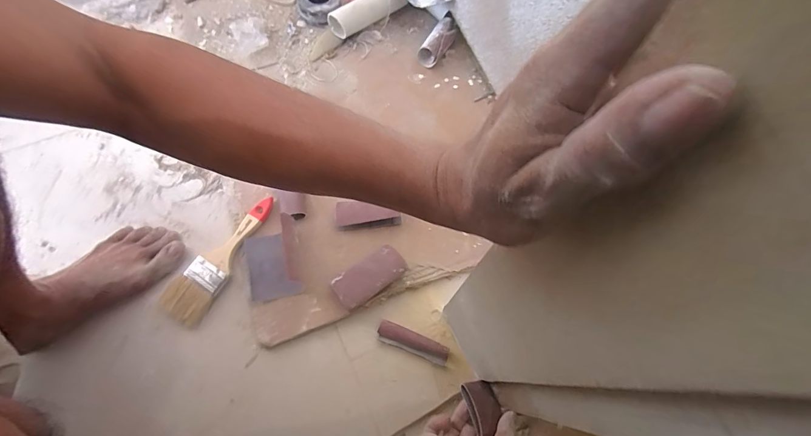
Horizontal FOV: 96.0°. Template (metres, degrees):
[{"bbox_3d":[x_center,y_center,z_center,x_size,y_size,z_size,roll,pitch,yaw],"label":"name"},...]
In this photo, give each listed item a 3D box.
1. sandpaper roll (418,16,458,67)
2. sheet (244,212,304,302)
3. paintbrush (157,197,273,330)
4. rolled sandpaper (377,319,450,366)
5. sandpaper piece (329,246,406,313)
[{"bbox_3d":[0.065,-0.338,0.706,0.047,0.035,0.108,26,69,10],"label":"sandpaper roll"},{"bbox_3d":[-0.189,0.057,0.510,0.080,0.068,0.095,-15,68,-7],"label":"sheet"},{"bbox_3d":[-0.272,0.055,0.538,0.060,0.020,0.206,26,69,10],"label":"paintbrush"},{"bbox_3d":[0.010,0.170,0.499,0.099,0.015,0.027,20,68,8],"label":"rolled sandpaper"},{"bbox_3d":[-0.050,0.085,0.521,0.102,0.029,0.053,-34,71,-14],"label":"sandpaper piece"}]

